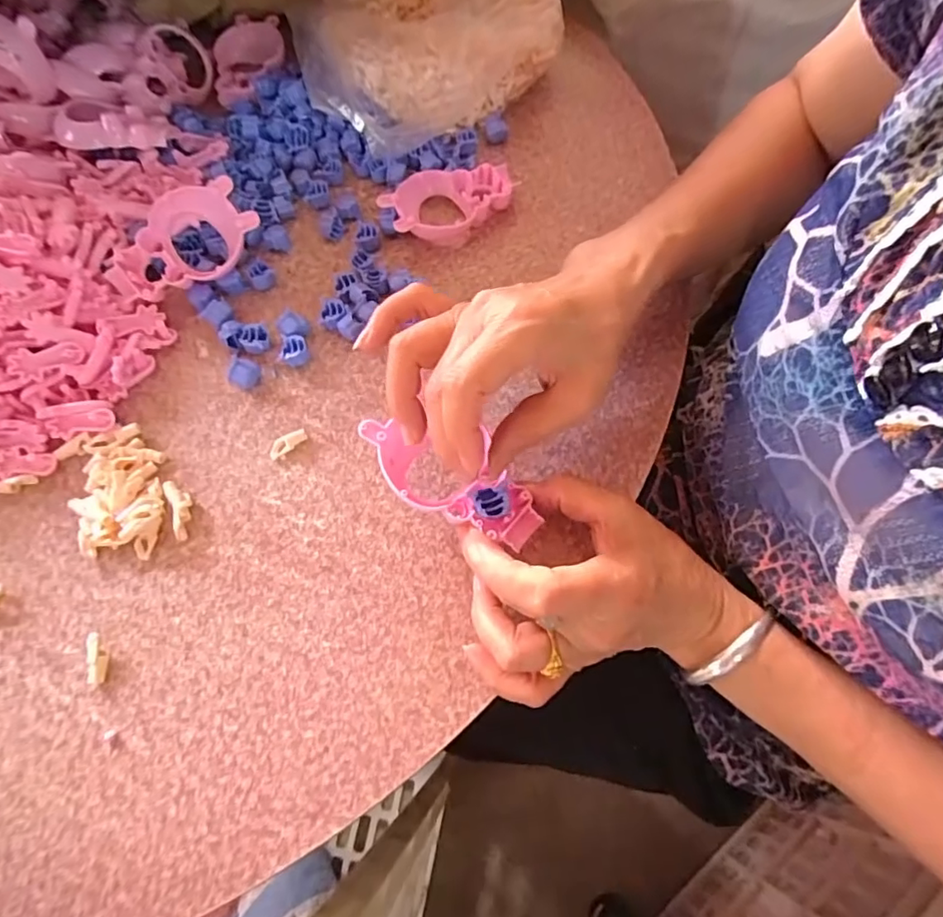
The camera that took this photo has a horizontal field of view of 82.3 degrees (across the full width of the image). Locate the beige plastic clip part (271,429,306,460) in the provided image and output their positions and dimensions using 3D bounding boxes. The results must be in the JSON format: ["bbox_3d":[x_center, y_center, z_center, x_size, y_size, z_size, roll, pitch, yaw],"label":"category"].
[{"bbox_3d":[-0.114,-0.010,0.335,0.025,0.006,0.012,-31,68,-12],"label":"beige plastic clip part"}]

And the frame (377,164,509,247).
[{"bbox_3d":[-0.016,-0.186,0.396,0.096,0.027,0.061,-11,65,-3],"label":"frame"}]

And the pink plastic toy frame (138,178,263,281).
[{"bbox_3d":[-0.183,-0.154,0.370,0.073,0.025,0.061,-35,88,4],"label":"pink plastic toy frame"}]

